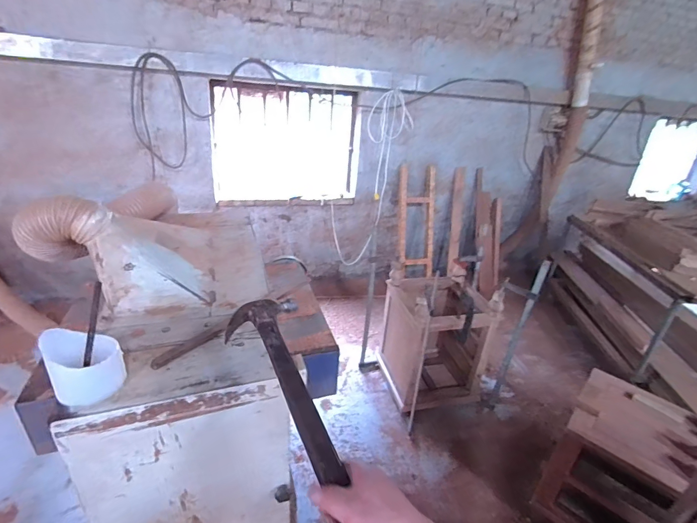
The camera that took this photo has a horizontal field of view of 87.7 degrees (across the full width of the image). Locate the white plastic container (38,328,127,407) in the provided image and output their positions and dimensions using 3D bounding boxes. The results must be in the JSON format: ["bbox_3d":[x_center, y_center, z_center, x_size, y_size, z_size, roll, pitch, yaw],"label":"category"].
[{"bbox_3d":[-0.414,0.156,0.574,0.092,0.093,0.088,-13,32,-32],"label":"white plastic container"}]

